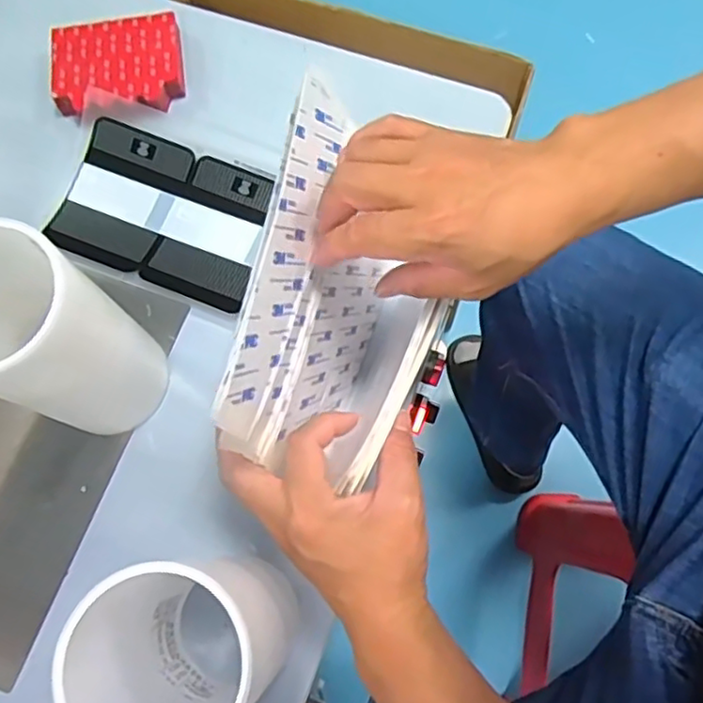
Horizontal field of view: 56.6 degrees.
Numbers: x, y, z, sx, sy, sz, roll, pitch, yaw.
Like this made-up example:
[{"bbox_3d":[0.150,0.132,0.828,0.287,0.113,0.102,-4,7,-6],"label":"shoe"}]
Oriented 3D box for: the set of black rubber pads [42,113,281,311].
[{"bbox_3d":[-0.153,-0.113,0.534,0.169,0.017,0.116,20,75,7],"label":"set of black rubber pads"}]

